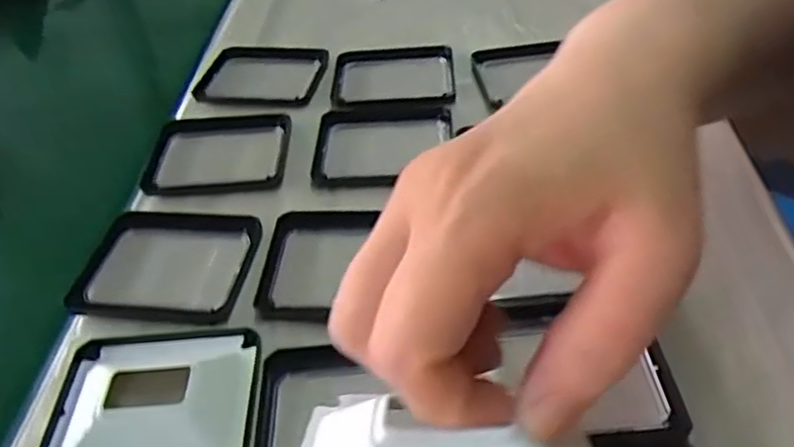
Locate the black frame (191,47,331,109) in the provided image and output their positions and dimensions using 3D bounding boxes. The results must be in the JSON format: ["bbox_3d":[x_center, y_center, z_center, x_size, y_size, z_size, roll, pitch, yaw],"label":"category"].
[{"bbox_3d":[-0.093,-0.102,0.451,0.083,0.005,0.070,2,43,9],"label":"black frame"}]

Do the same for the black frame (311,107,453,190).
[{"bbox_3d":[-0.008,-0.047,0.389,0.082,0.009,0.069,-5,42,1],"label":"black frame"}]

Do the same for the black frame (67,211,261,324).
[{"bbox_3d":[-0.114,0.019,0.326,0.083,0.005,0.071,3,43,10],"label":"black frame"}]

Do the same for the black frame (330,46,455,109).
[{"bbox_3d":[-0.003,-0.096,0.435,0.083,0.007,0.070,-3,42,3],"label":"black frame"}]

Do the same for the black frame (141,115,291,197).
[{"bbox_3d":[-0.108,-0.044,0.392,0.088,0.007,0.067,-5,42,1],"label":"black frame"}]

